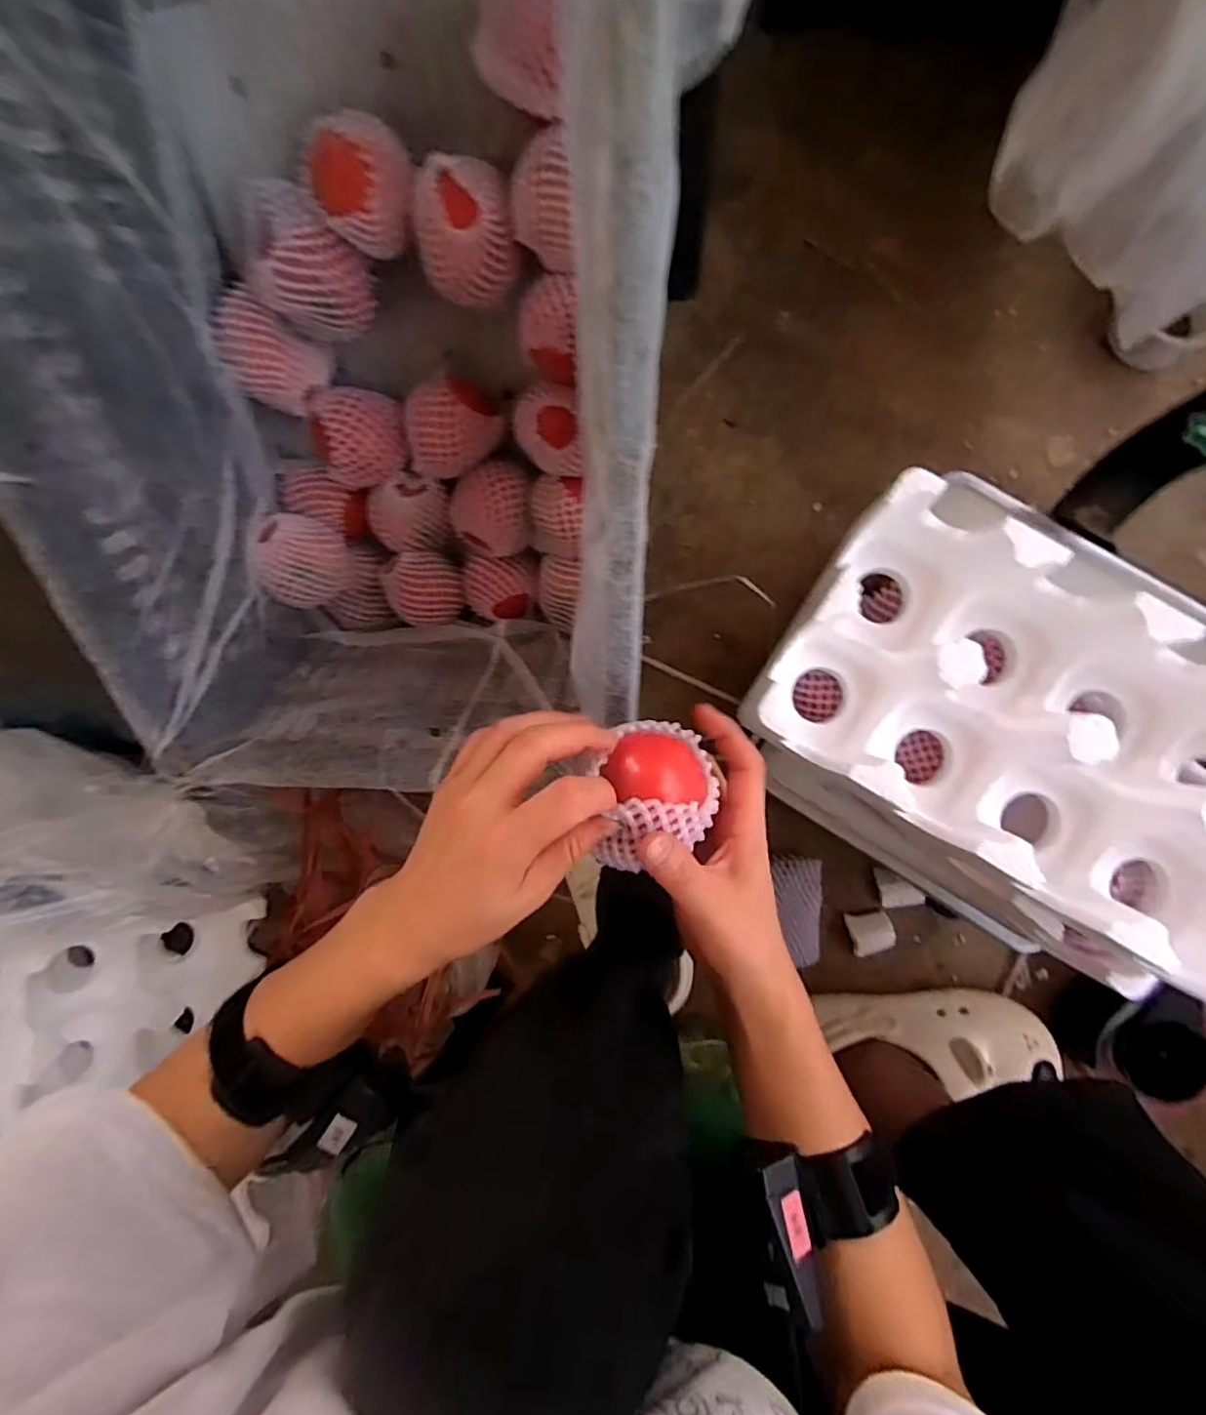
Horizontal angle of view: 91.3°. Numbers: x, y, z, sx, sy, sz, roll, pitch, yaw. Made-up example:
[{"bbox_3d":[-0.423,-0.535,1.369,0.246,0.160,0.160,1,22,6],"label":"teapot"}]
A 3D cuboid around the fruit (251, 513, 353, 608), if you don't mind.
[{"bbox_3d":[-0.261,-0.125,0.512,0.060,0.065,0.072,14,91,4],"label":"fruit"}]

